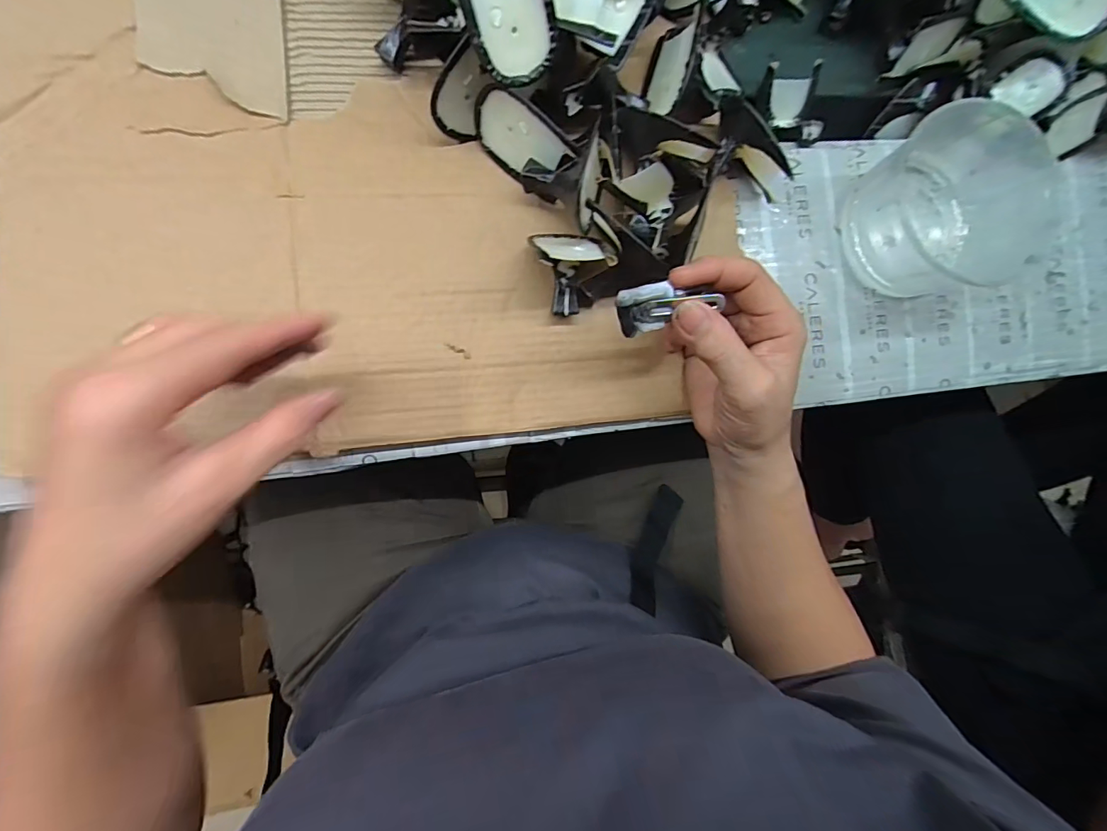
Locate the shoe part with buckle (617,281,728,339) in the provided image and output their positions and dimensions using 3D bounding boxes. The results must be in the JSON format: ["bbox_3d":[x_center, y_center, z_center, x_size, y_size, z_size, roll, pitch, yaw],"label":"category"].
[{"bbox_3d":[0.060,-0.060,0.256,0.052,0.016,0.022,-17,91,-9],"label":"shoe part with buckle"}]

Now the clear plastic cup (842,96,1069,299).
[{"bbox_3d":[0.275,-0.142,0.337,0.116,0.060,0.108,0,88,-8],"label":"clear plastic cup"}]

